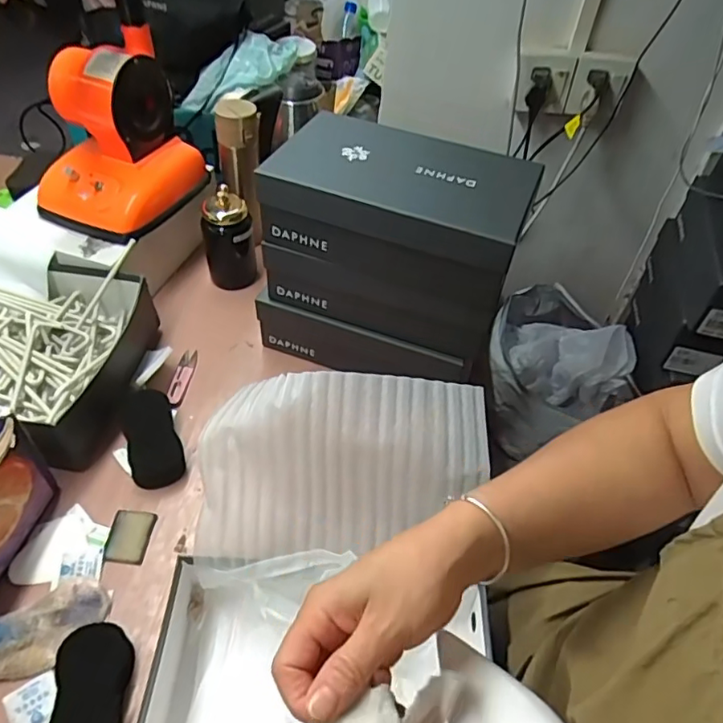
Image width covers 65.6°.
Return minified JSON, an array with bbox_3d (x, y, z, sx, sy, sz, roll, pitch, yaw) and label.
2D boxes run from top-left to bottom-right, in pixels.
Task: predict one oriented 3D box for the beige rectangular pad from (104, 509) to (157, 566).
[{"bbox_3d":[-0.263,0.197,0.637,0.045,0.004,0.061,6,48,0],"label":"beige rectangular pad"}]

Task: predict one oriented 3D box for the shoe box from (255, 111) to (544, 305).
[{"bbox_3d":[0.050,-0.196,0.674,0.283,0.098,0.178,20,50,12],"label":"shoe box"}]

